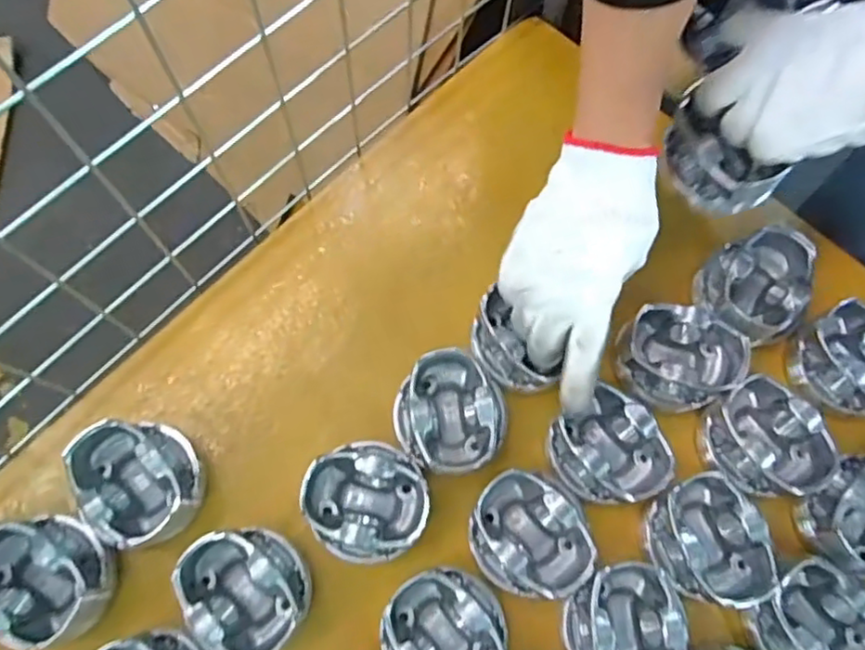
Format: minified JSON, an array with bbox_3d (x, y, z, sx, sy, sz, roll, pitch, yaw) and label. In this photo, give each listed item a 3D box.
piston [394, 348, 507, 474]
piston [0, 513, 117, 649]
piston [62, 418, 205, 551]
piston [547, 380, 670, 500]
[{"bbox_3d":[0.012,0.062,0.453,0.076,0.039,0.080,1,72,-2],"label":"piston"},{"bbox_3d":[-0.251,0.163,0.419,0.067,0.051,0.078,-31,76,-11],"label":"piston"},{"bbox_3d":[-0.201,0.108,0.441,0.075,0.048,0.082,-6,73,-4],"label":"piston"},{"bbox_3d":[0.120,0.088,0.446,0.067,0.041,0.073,1,72,-2],"label":"piston"}]

